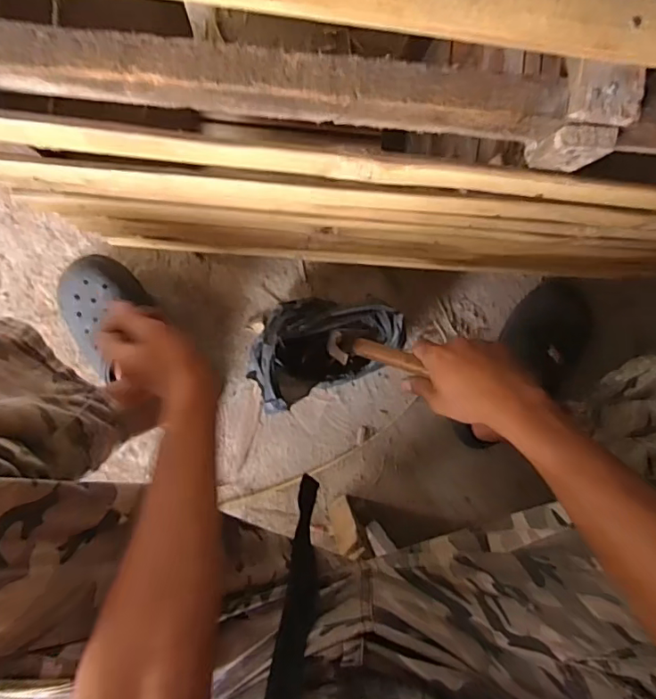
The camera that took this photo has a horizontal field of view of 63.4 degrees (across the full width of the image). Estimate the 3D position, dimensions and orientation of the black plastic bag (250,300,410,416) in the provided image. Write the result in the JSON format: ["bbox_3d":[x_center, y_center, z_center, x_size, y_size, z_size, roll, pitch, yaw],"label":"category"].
[{"bbox_3d":[-0.006,-0.013,0.750,0.211,0.125,0.131,-19,94,-4],"label":"black plastic bag"}]

